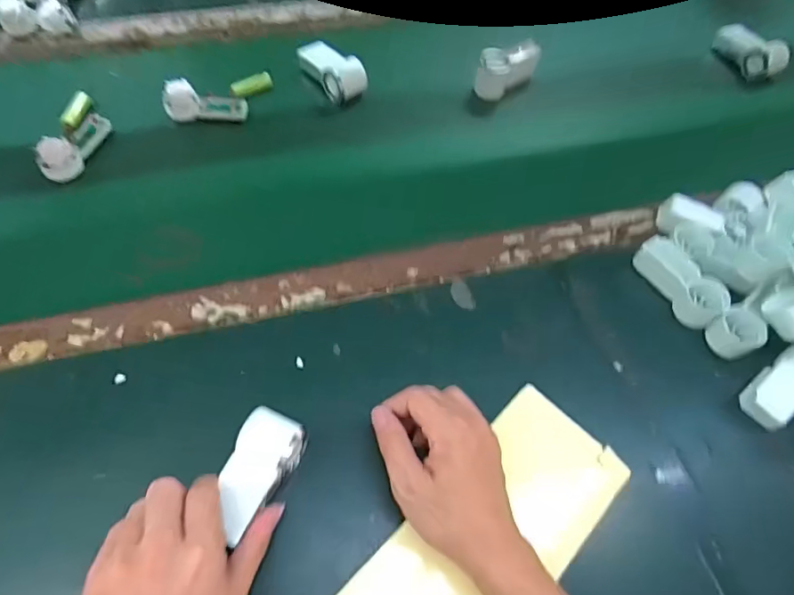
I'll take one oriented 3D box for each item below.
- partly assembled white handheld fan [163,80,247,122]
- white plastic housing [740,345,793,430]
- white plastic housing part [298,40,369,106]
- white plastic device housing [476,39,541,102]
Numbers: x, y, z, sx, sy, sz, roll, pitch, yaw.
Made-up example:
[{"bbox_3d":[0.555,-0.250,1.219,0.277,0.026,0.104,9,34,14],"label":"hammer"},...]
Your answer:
[{"bbox_3d":[-0.225,-0.226,0.618,0.092,0.028,0.036,5,58,-16],"label":"partly assembled white handheld fan"},{"bbox_3d":[0.336,0.074,0.450,0.085,0.025,0.037,-42,69,-2],"label":"white plastic housing"},{"bbox_3d":[-0.084,-0.284,0.658,0.049,0.036,0.097,-39,69,-24],"label":"white plastic housing part"},{"bbox_3d":[0.143,-0.290,0.673,0.085,0.066,0.030,-28,65,-19],"label":"white plastic device housing"}]

